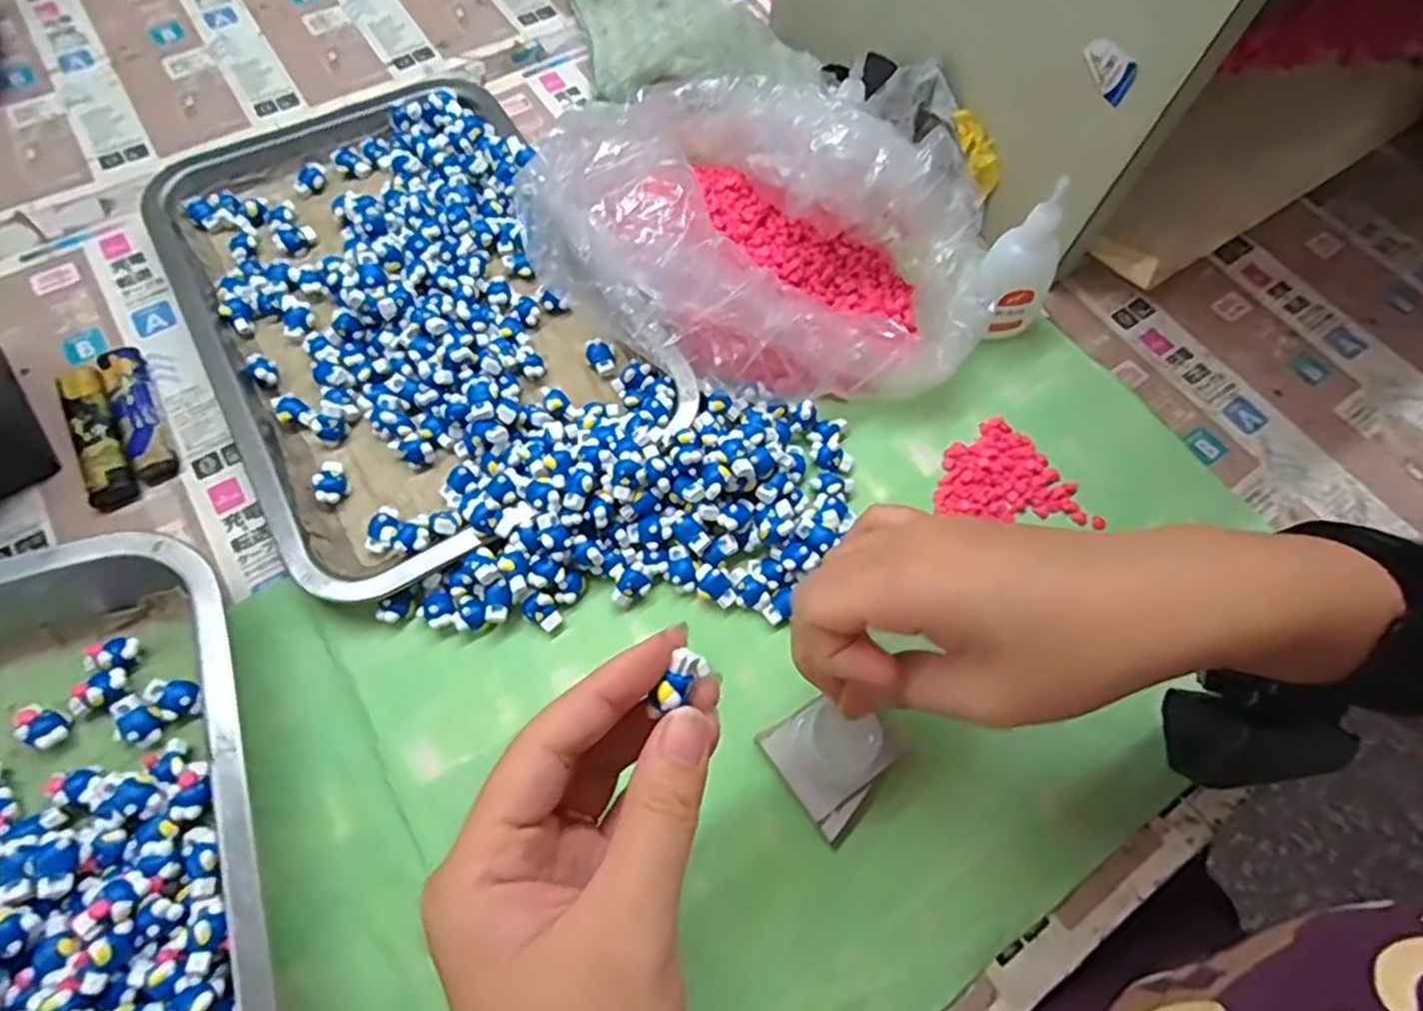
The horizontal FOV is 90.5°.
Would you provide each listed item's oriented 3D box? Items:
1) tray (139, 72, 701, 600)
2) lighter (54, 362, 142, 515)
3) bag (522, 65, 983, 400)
[{"bbox_3d":[-0.170,-0.118,0.388,0.203,0.030,0.317,-29,70,-15],"label":"tray"},{"bbox_3d":[-0.309,-0.036,0.355,0.022,0.010,0.084,-29,70,-15],"label":"lighter"},{"bbox_3d":[0.019,-0.146,0.374,0.242,0.089,0.160,42,70,16],"label":"bag"}]

